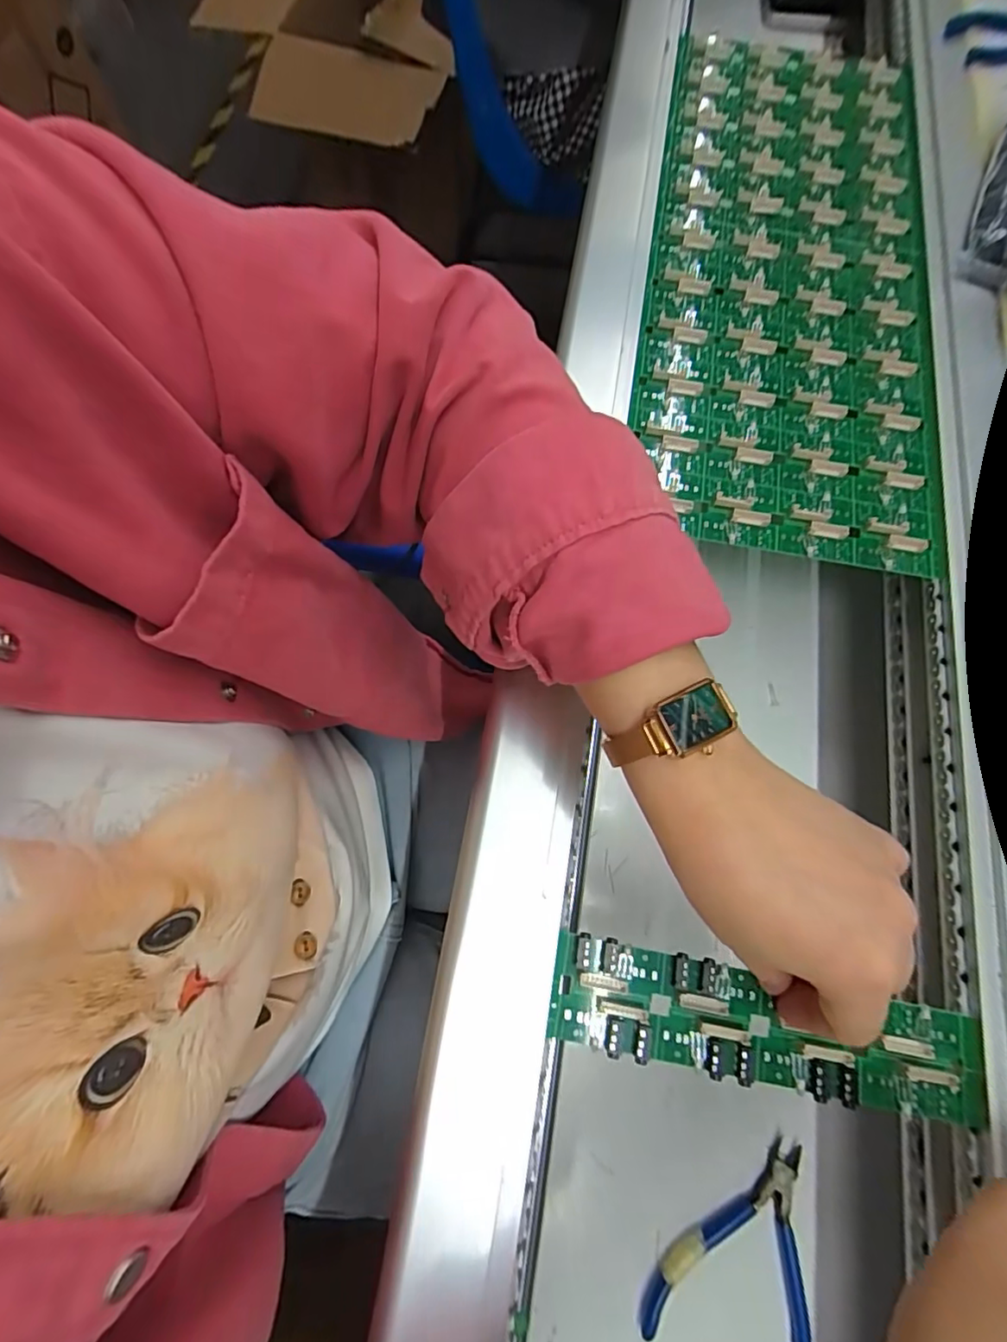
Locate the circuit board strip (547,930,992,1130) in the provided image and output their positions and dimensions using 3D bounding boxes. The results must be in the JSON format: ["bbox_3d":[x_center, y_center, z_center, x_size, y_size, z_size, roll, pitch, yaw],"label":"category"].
[{"bbox_3d":[0.112,0.153,0.240,0.182,0.006,0.043,12,72,2],"label":"circuit board strip"}]

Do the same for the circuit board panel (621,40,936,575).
[{"bbox_3d":[0.191,-0.272,0.376,0.178,0.012,0.438,9,72,3],"label":"circuit board panel"}]

